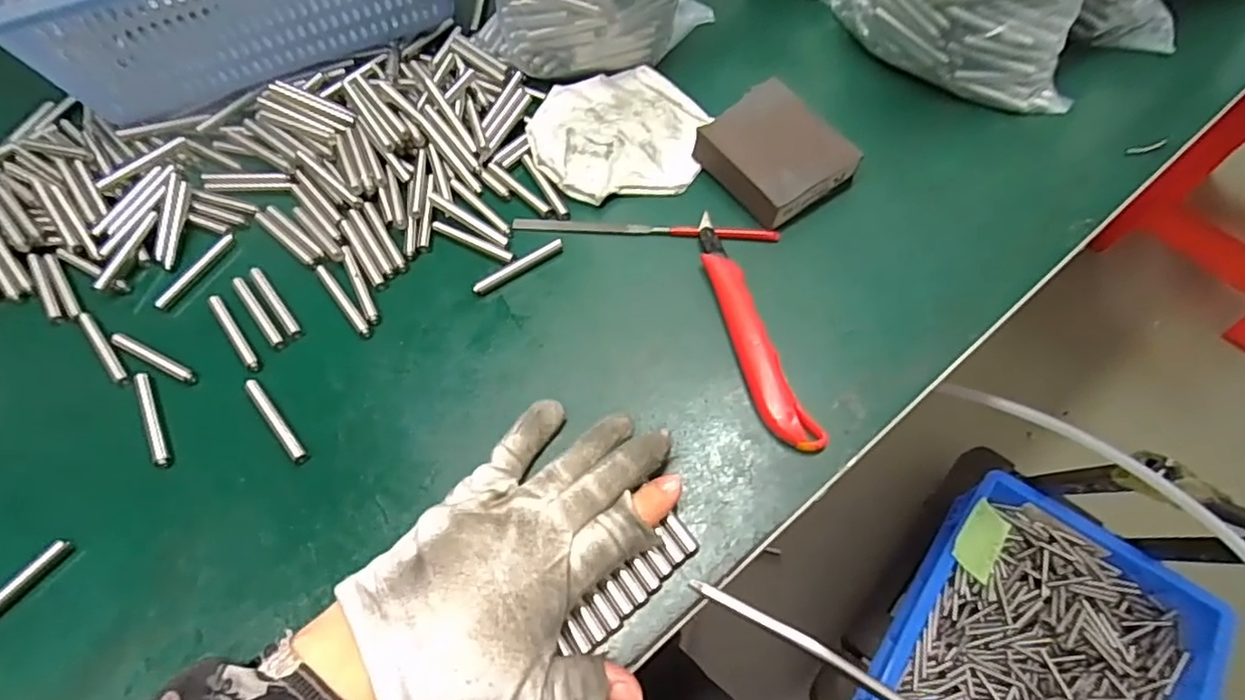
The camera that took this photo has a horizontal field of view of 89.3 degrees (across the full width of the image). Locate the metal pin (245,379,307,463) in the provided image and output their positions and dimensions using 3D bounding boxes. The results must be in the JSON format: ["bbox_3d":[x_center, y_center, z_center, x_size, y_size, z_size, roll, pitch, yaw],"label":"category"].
[{"bbox_3d":[-0.183,0.036,0.332,0.006,0.007,0.060,-39,68,-17],"label":"metal pin"}]

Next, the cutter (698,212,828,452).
[{"bbox_3d":[0.069,-0.013,0.344,0.024,0.013,0.148,-14,63,-5],"label":"cutter"}]

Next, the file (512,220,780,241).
[{"bbox_3d":[0.013,-0.073,0.381,0.159,0.008,0.010,5,63,5],"label":"file"}]

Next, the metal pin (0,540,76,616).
[{"bbox_3d":[-0.283,0.113,0.290,0.009,0.010,0.059,36,69,18],"label":"metal pin"}]

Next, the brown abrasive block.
[{"bbox_3d":[0.092,-0.119,0.383,0.064,0.030,0.076,-33,66,-14],"label":"brown abrasive block"}]

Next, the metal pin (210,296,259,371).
[{"bbox_3d":[-0.219,-0.010,0.355,0.006,0.004,0.060,-36,65,-16],"label":"metal pin"}]

